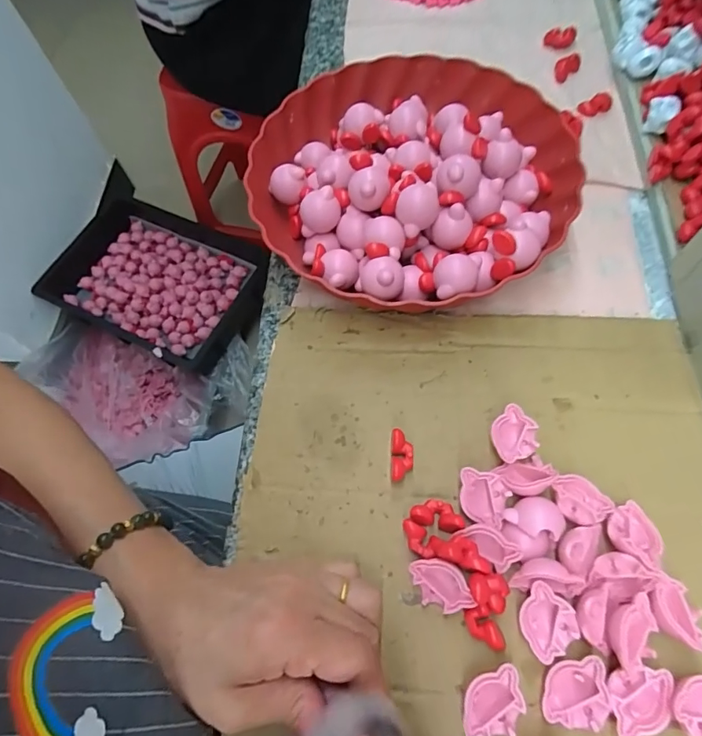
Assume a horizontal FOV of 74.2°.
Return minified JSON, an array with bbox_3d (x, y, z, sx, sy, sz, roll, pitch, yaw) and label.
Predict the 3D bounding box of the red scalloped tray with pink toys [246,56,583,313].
[{"bbox_3d":[0.051,-0.157,0.363,0.253,0.063,0.245,-43,70,-14],"label":"red scalloped tray with pink toys"}]

